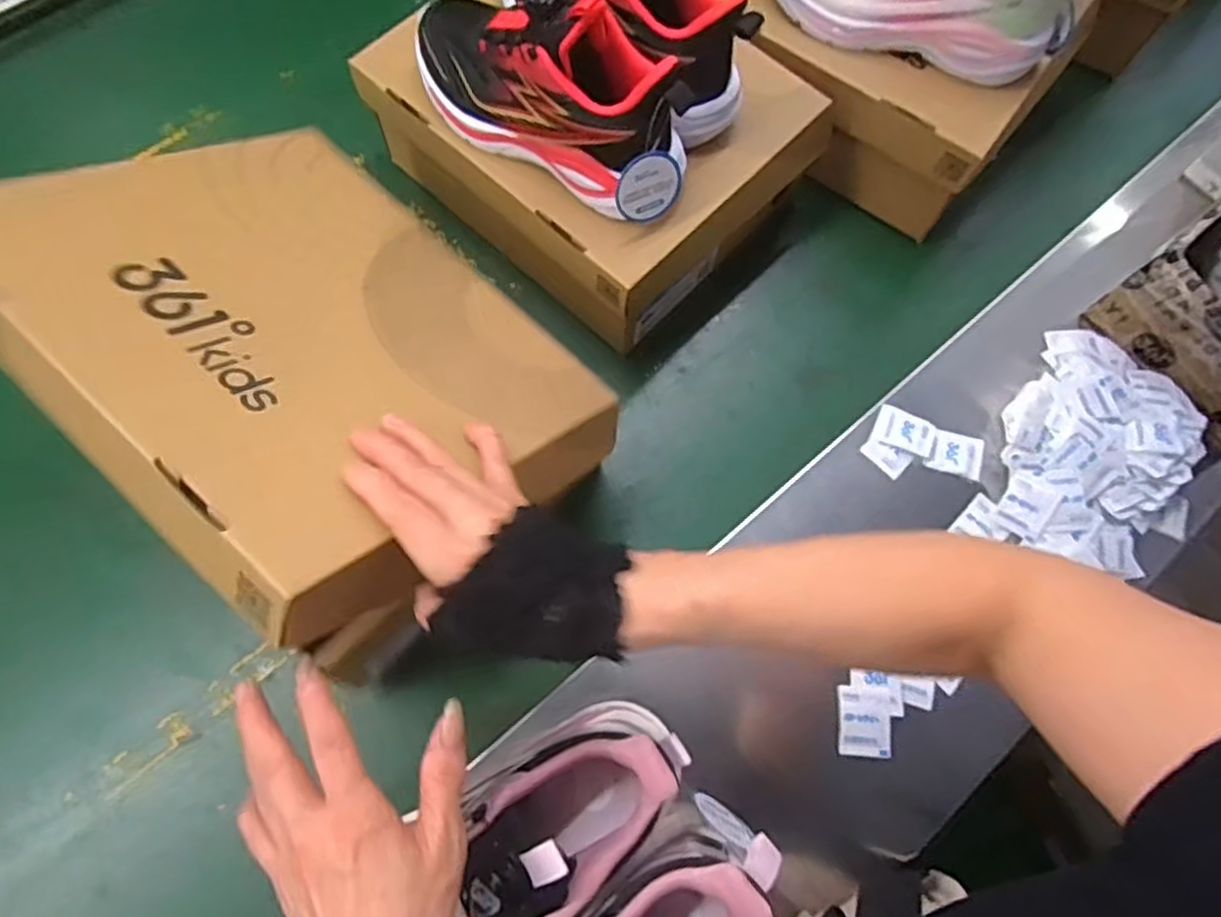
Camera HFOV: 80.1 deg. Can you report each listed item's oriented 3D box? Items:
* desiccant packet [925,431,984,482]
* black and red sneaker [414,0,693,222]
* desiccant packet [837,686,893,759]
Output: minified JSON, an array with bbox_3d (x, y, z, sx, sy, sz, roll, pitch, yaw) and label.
[{"bbox_3d":[0.271,-0.004,0.570,0.041,0.008,0.035,16,70,5],"label":"desiccant packet"},{"bbox_3d":[-0.044,-0.261,0.490,0.218,0.115,0.070,35,73,11],"label":"black and red sneaker"},{"bbox_3d":[0.175,0.182,0.500,0.035,0.005,0.044,3,69,0],"label":"desiccant packet"}]

